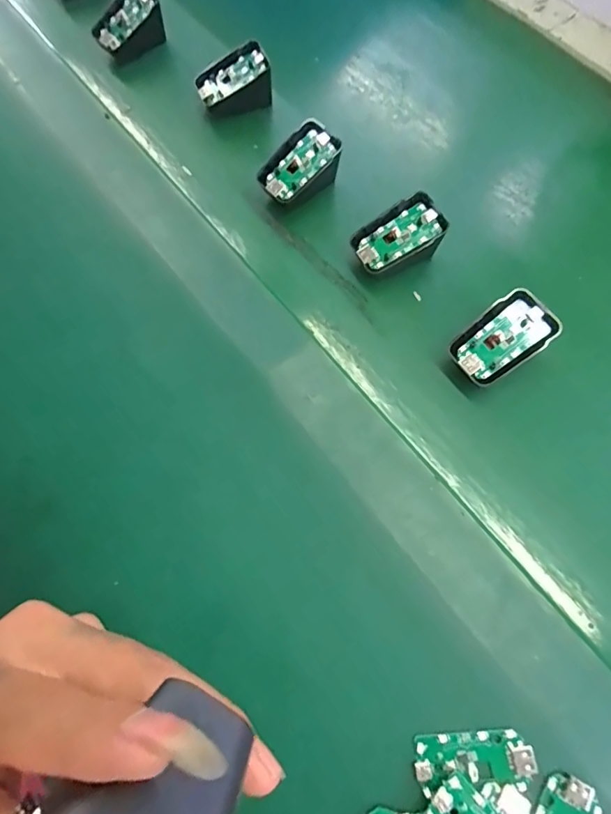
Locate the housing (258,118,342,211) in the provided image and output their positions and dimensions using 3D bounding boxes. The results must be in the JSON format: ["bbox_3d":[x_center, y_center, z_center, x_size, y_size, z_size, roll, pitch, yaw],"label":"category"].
[{"bbox_3d":[-0.005,-0.201,0.413,0.069,0.037,0.045,-36,73,-13],"label":"housing"}]

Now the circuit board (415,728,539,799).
[{"bbox_3d":[0.094,0.197,0.270,0.063,0.006,0.028,-3,69,-1],"label":"circuit board"}]

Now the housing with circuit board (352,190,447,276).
[{"bbox_3d":[0.072,-0.131,0.386,0.065,0.041,0.043,-27,71,-10],"label":"housing with circuit board"}]

